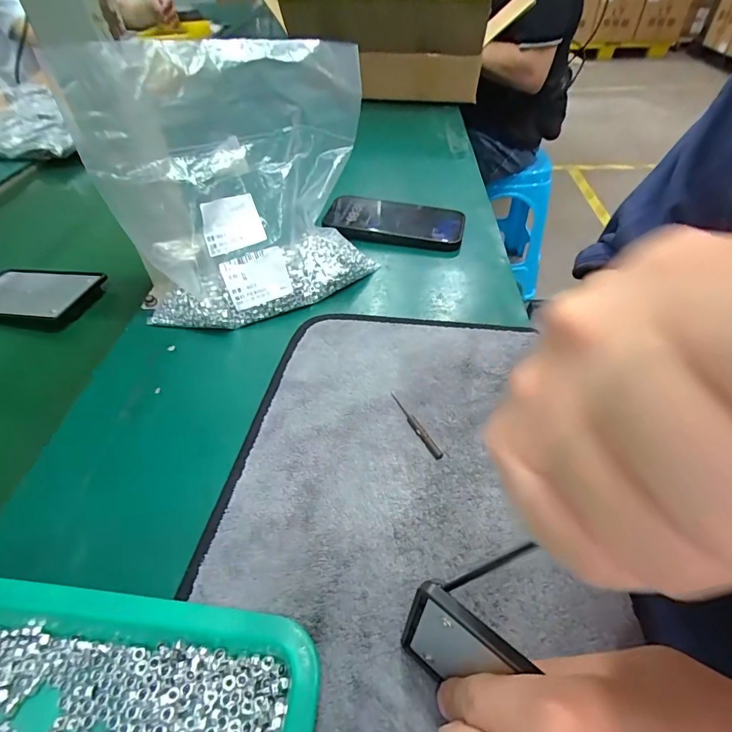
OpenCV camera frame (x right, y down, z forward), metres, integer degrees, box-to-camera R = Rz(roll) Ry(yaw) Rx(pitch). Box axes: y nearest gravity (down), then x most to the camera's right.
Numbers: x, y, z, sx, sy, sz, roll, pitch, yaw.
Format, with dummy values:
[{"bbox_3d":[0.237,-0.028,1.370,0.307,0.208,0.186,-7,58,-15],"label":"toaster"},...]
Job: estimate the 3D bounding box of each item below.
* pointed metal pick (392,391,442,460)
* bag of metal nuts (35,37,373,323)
[{"bbox_3d":[0.032,0.039,0.286,0.006,0.004,0.058,-25,51,-20],"label":"pointed metal pick"},{"bbox_3d":[-0.090,-0.135,0.328,0.203,0.179,0.084,-17,48,-14],"label":"bag of metal nuts"}]

